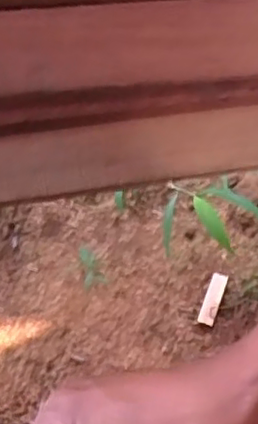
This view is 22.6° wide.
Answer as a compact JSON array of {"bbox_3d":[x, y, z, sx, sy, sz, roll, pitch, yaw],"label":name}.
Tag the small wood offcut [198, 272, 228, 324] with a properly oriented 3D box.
[{"bbox_3d":[0.169,0.173,1.292,0.031,0.015,0.105,20,76,8],"label":"small wood offcut"}]

